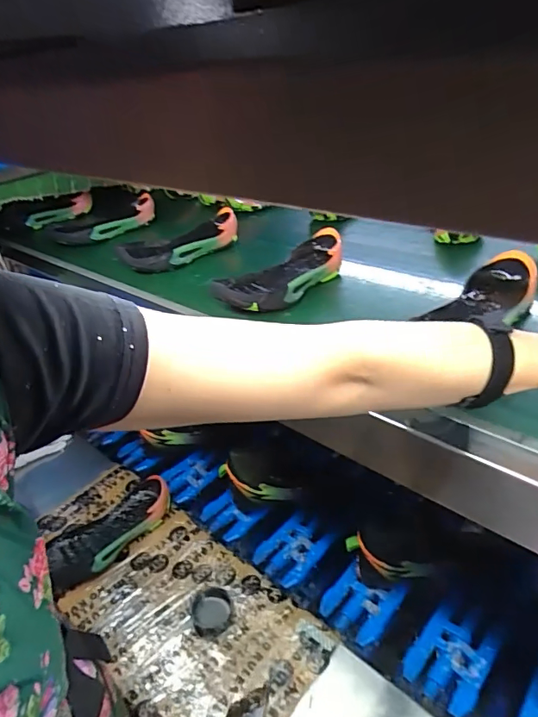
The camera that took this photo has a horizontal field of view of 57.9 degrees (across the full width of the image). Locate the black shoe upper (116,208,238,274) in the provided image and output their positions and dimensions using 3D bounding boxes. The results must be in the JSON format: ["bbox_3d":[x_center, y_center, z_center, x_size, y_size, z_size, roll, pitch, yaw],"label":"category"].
[{"bbox_3d":[-0.161,-0.216,0.924,0.228,0.058,0.111,-21,37,-22],"label":"black shoe upper"}]

